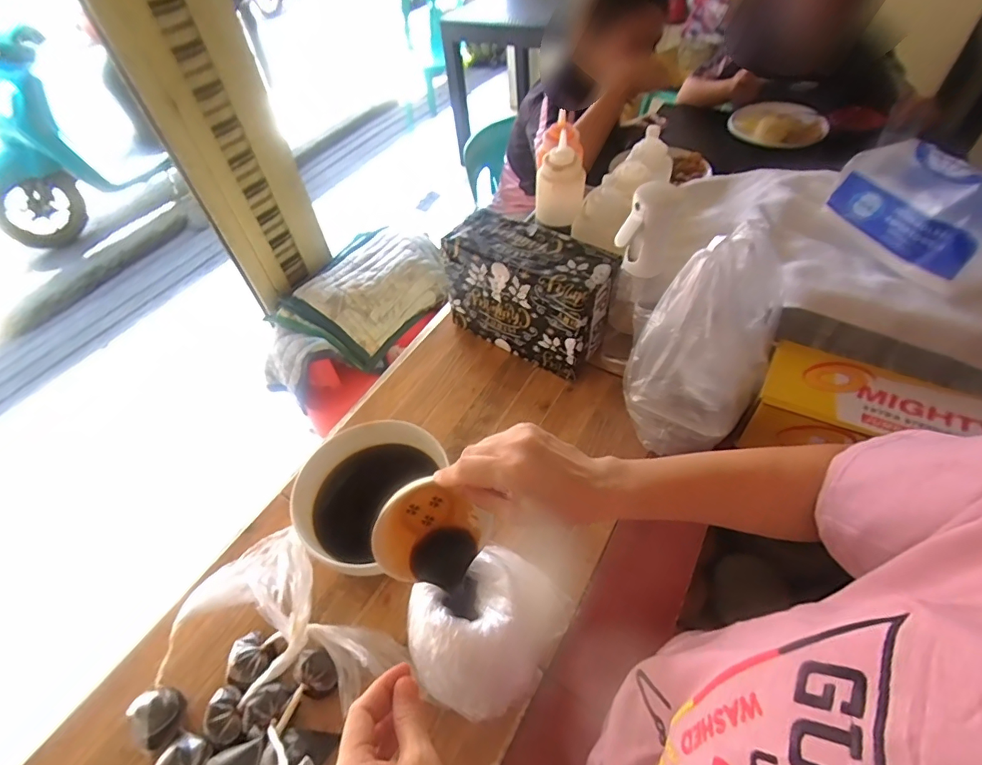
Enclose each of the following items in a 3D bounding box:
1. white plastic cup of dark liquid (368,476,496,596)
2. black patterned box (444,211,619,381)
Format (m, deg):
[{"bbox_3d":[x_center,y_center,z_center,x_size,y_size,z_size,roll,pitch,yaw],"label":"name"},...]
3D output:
[{"bbox_3d":[-0.062,0.132,0.434,0.076,0.098,0.050,-63,26,-5],"label":"white plastic cup of dark liquid"},{"bbox_3d":[0.058,-0.132,0.734,0.234,0.181,0.104,28,58,25],"label":"black patterned box"}]

